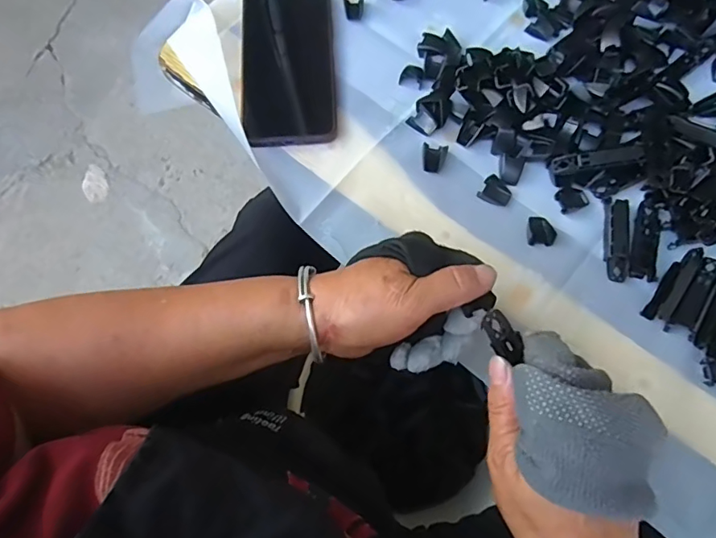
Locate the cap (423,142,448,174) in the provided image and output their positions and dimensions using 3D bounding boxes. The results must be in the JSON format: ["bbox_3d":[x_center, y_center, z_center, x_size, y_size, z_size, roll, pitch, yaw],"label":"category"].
[{"bbox_3d":[0.061,-0.087,0.407,0.019,0.006,0.023,7,73,2],"label":"cap"}]

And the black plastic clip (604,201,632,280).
[{"bbox_3d":[0.191,-0.022,0.379,0.019,0.006,0.062,8,73,2],"label":"black plastic clip"}]

